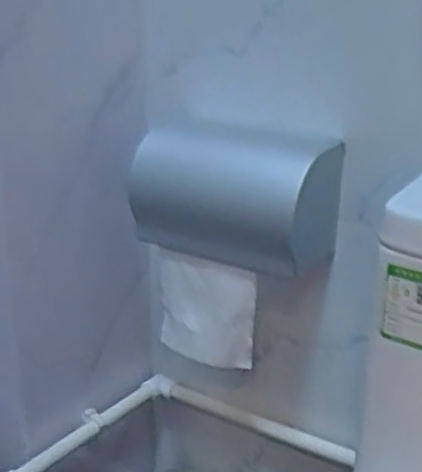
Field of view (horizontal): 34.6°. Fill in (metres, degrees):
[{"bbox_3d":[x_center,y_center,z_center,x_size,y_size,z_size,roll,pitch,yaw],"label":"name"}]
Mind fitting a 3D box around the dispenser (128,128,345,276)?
[{"bbox_3d":[0.028,-0.051,0.753,0.224,0.123,0.122,14,25,29],"label":"dispenser"}]

